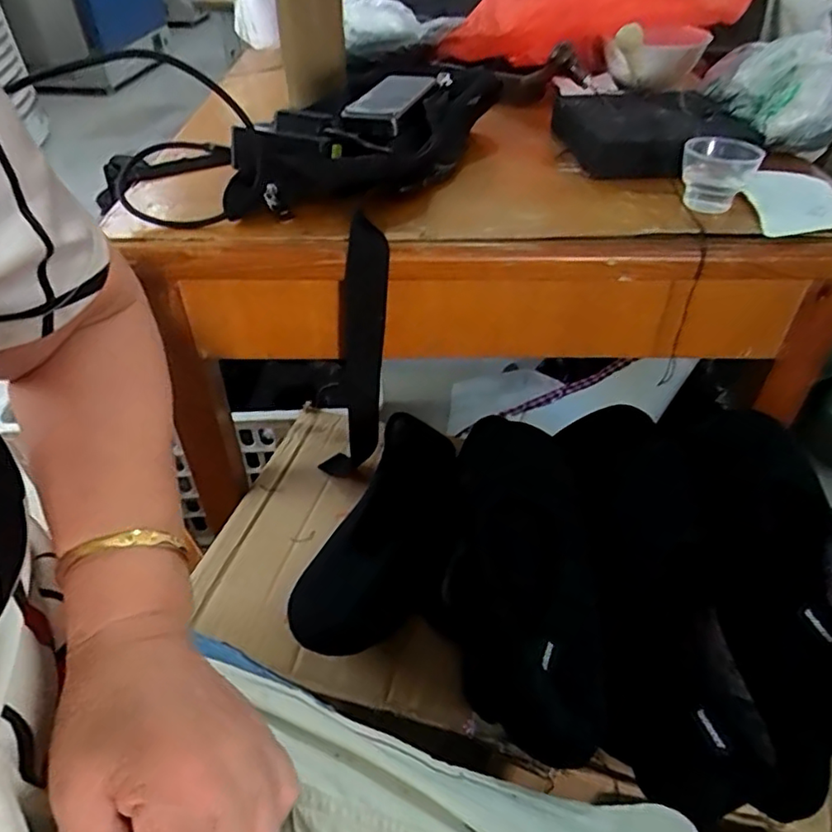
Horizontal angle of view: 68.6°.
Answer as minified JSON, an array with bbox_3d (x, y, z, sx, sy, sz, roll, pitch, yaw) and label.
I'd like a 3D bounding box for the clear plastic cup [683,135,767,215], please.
[{"bbox_3d":[0.237,-0.189,0.484,0.053,0.048,0.043,22,47,21],"label":"clear plastic cup"}]

